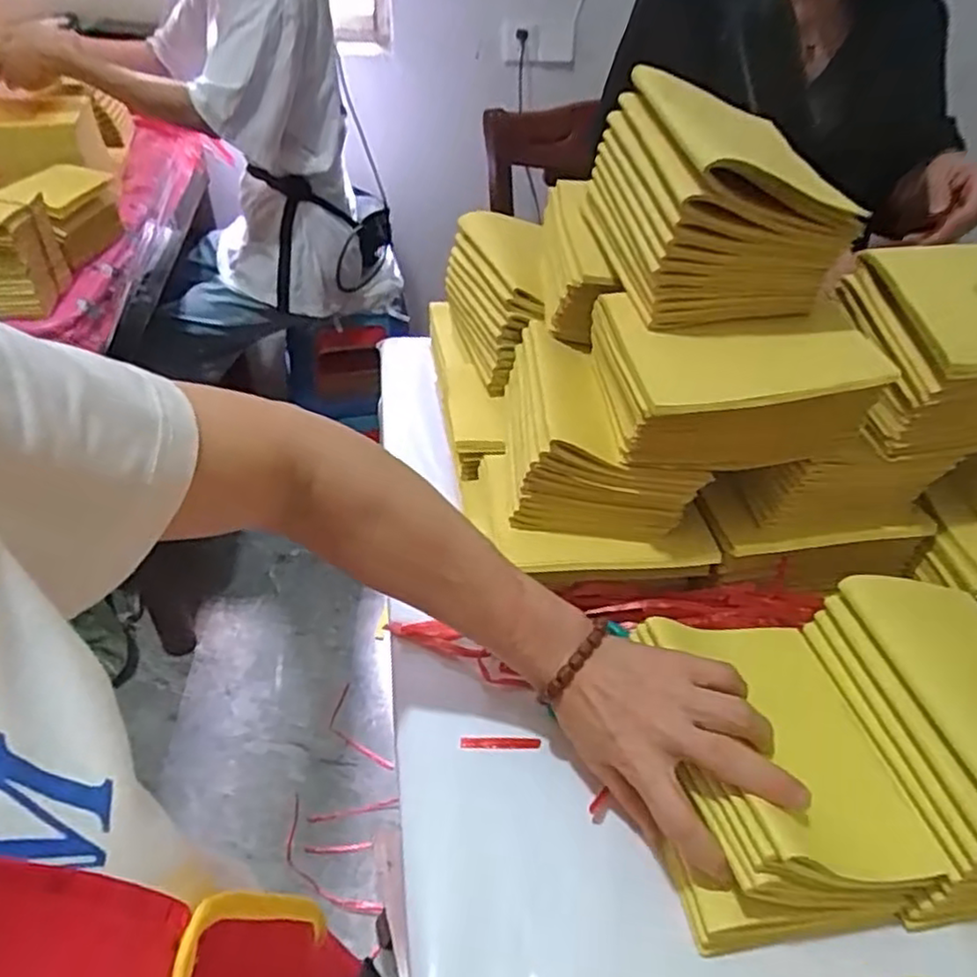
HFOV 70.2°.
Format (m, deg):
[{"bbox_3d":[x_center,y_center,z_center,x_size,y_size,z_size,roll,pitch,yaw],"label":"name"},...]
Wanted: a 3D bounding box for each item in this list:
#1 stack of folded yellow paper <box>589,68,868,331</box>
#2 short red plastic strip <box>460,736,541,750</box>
[{"bbox_3d":[0.143,-0.191,0.468,0.110,0.103,0.174,-4,43,-8],"label":"stack of folded yellow paper"},{"bbox_3d":[0.008,0.164,0.449,0.051,0.004,0.008,0,54,0],"label":"short red plastic strip"}]

